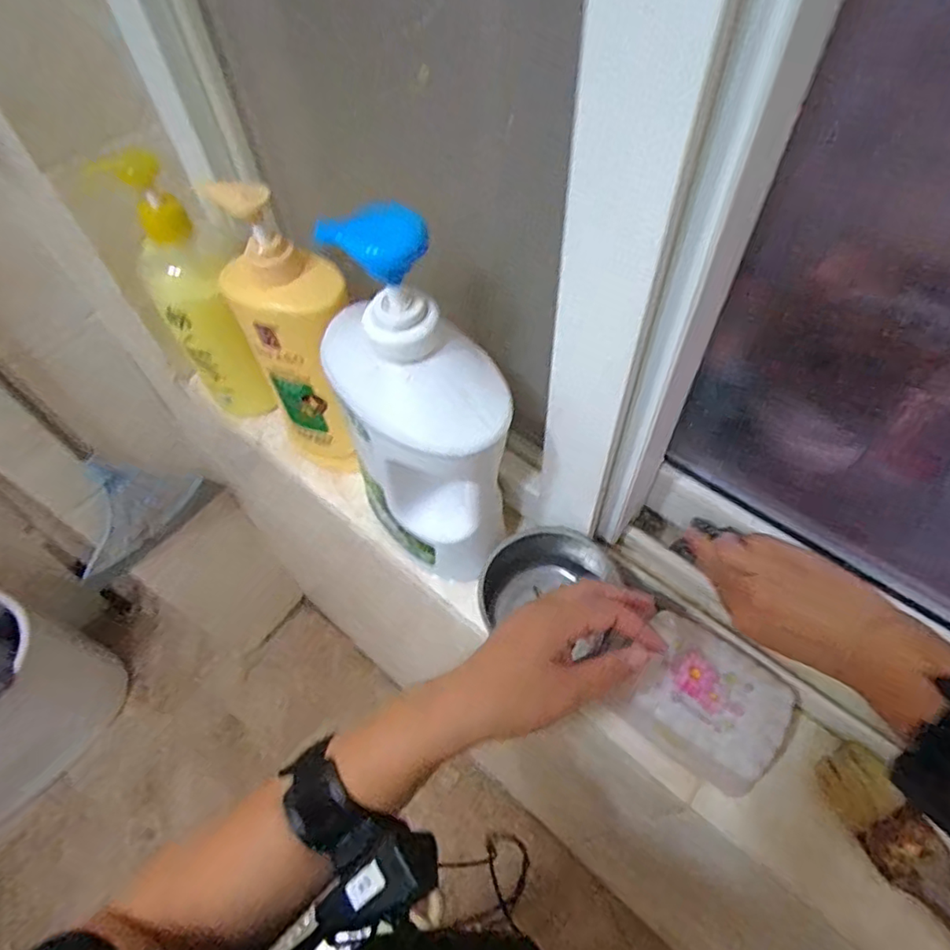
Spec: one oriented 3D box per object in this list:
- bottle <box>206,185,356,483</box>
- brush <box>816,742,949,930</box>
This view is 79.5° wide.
[{"bbox_3d":[-0.132,-0.097,0.450,0.067,0.239,0.069,-1,56,1],"label":"bottle"},{"bbox_3d":[0.287,0.258,0.350,0.041,0.013,0.175,-24,59,-13],"label":"brush"}]

